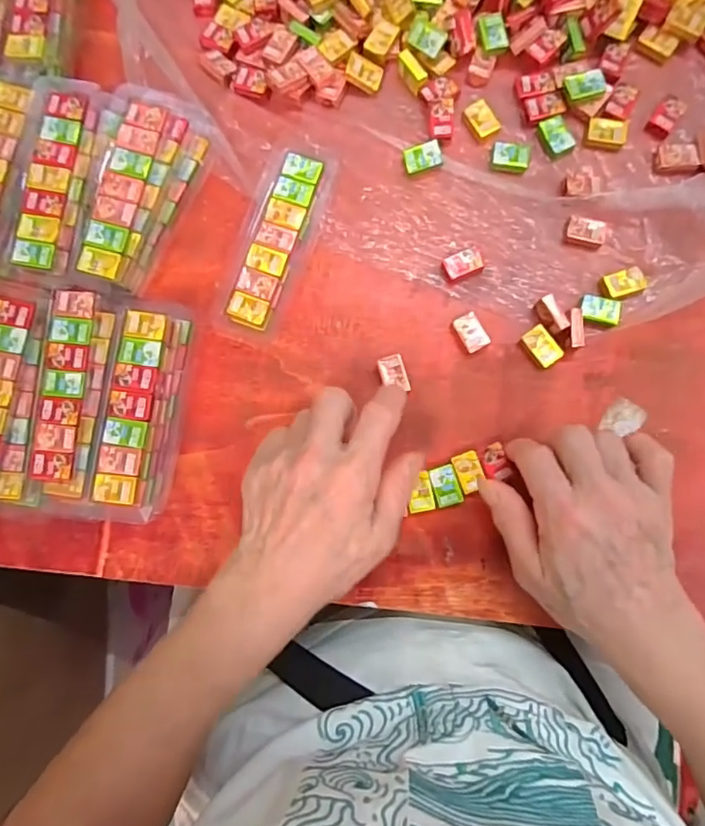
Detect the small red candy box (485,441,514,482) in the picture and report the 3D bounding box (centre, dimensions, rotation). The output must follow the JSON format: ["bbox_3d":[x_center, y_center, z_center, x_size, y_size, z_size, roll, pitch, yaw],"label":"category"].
[{"bbox_3d":[0.092,0.032,0.343,0.015,0.006,0.024,-16,83,1],"label":"small red candy box"}]

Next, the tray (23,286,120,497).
[{"bbox_3d":[-0.178,-0.013,0.350,0.043,0.036,0.130,6,84,4],"label":"tray"}]

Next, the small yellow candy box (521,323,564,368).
[{"bbox_3d":[0.125,-0.044,0.356,0.018,0.008,0.026,-37,83,-1],"label":"small yellow candy box"}]

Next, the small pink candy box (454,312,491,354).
[{"bbox_3d":[0.079,-0.053,0.358,0.016,0.010,0.026,-29,83,0],"label":"small pink candy box"}]

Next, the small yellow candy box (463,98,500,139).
[{"bbox_3d":[0.090,-0.204,0.374,0.018,0.008,0.025,-29,83,0],"label":"small yellow candy box"}]

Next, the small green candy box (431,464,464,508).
[{"bbox_3d":[0.060,0.047,0.346,0.016,0.005,0.025,-17,83,1],"label":"small green candy box"}]

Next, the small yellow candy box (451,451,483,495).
[{"bbox_3d":[0.075,0.038,0.346,0.016,0.004,0.025,-20,83,1],"label":"small yellow candy box"}]

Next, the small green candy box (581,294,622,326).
[{"bbox_3d":[0.163,-0.068,0.355,0.025,0.009,0.016,13,85,4],"label":"small green candy box"}]

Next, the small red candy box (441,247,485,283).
[{"bbox_3d":[0.075,-0.100,0.364,0.026,0.008,0.017,-22,83,1],"label":"small red candy box"}]

